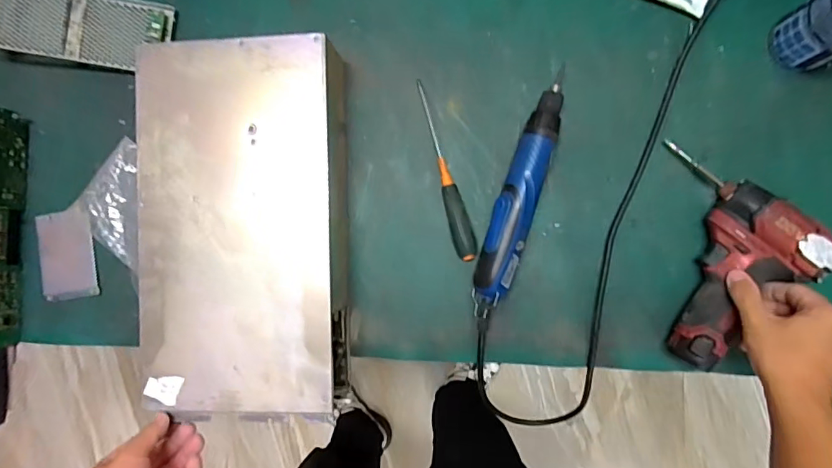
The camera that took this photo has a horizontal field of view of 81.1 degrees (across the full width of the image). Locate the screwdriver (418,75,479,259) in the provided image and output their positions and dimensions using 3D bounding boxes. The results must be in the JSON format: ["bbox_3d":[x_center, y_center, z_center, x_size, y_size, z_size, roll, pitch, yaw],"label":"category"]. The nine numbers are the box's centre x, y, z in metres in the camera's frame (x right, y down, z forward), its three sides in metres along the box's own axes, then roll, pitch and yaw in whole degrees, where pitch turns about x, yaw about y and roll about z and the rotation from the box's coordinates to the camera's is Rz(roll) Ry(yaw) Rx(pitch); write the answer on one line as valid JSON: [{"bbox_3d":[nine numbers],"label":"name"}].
[{"bbox_3d":[0.028,-0.071,0.553,0.025,0.022,0.209,-19,88,4],"label":"screwdriver"}]

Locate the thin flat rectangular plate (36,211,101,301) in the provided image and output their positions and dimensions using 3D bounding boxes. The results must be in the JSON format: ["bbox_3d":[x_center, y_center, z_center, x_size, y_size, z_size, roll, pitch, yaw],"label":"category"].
[{"bbox_3d":[-0.433,0.028,0.605,0.073,0.008,0.106,0,93,3],"label":"thin flat rectangular plate"}]

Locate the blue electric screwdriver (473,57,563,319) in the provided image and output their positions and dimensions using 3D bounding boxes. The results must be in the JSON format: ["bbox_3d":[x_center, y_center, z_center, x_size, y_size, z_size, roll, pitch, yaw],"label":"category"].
[{"bbox_3d":[0.116,-0.046,0.538,0.044,0.038,0.273,18,91,5],"label":"blue electric screwdriver"}]

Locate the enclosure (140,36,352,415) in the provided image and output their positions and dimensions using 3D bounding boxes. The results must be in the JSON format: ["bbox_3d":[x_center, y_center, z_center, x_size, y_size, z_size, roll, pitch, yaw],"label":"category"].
[{"bbox_3d":[-0.183,-0.007,0.534,0.202,0.078,0.379,0,89,5],"label":"enclosure"}]

